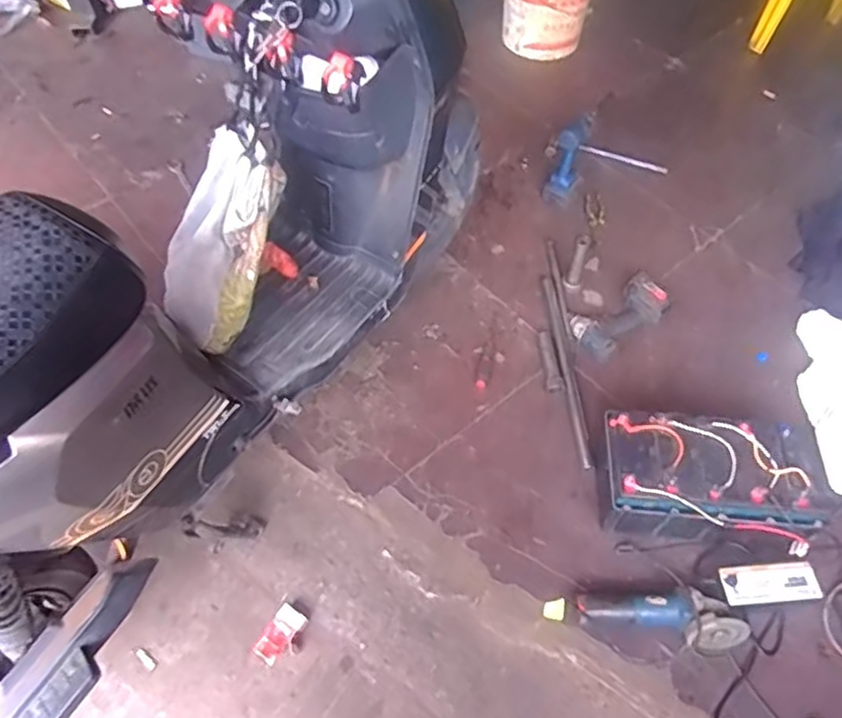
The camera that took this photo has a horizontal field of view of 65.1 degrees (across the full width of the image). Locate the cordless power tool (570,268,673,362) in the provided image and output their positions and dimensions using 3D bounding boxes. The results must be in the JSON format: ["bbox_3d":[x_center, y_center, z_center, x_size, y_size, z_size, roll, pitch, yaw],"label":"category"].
[{"bbox_3d":[0.496,-0.109,1.646,0.251,0.081,0.140,-33,62,-19],"label":"cordless power tool"}]

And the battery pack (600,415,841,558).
[{"bbox_3d":[0.573,0.242,1.332,0.409,0.154,0.214,8,56,5],"label":"battery pack"}]

